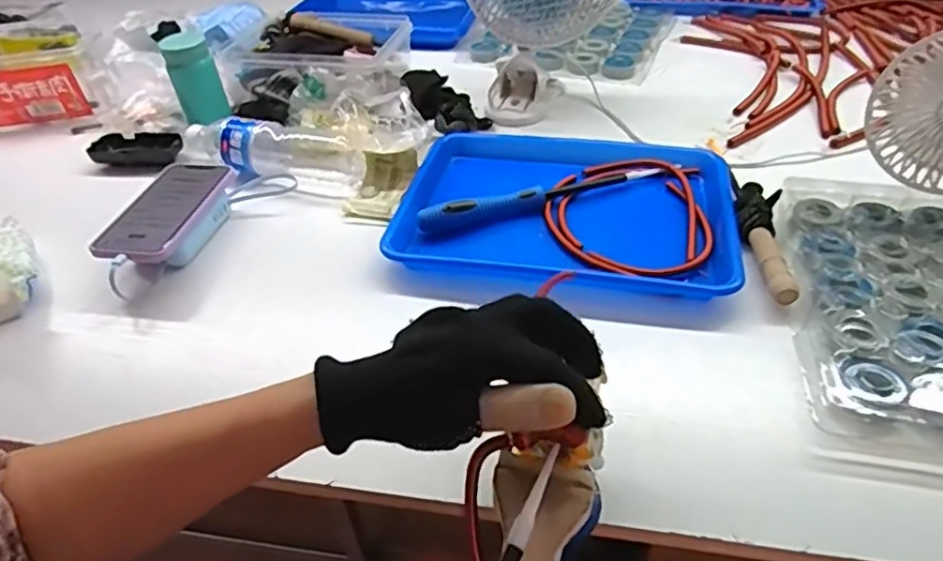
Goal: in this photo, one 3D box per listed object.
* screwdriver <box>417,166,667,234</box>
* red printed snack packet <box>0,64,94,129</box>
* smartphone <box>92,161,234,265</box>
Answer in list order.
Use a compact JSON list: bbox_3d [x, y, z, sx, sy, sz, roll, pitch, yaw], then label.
[{"bbox_3d":[0.079,-0.095,0.672,0.279,0.033,0.025,-17,42,-15],"label":"screwdriver"},{"bbox_3d":[-0.616,-0.254,0.865,0.132,0.080,0.022,-8,44,-8],"label":"red printed snack packet"},{"bbox_3d":[-0.313,-0.070,0.639,0.081,0.020,0.157,4,41,13],"label":"smartphone"}]

